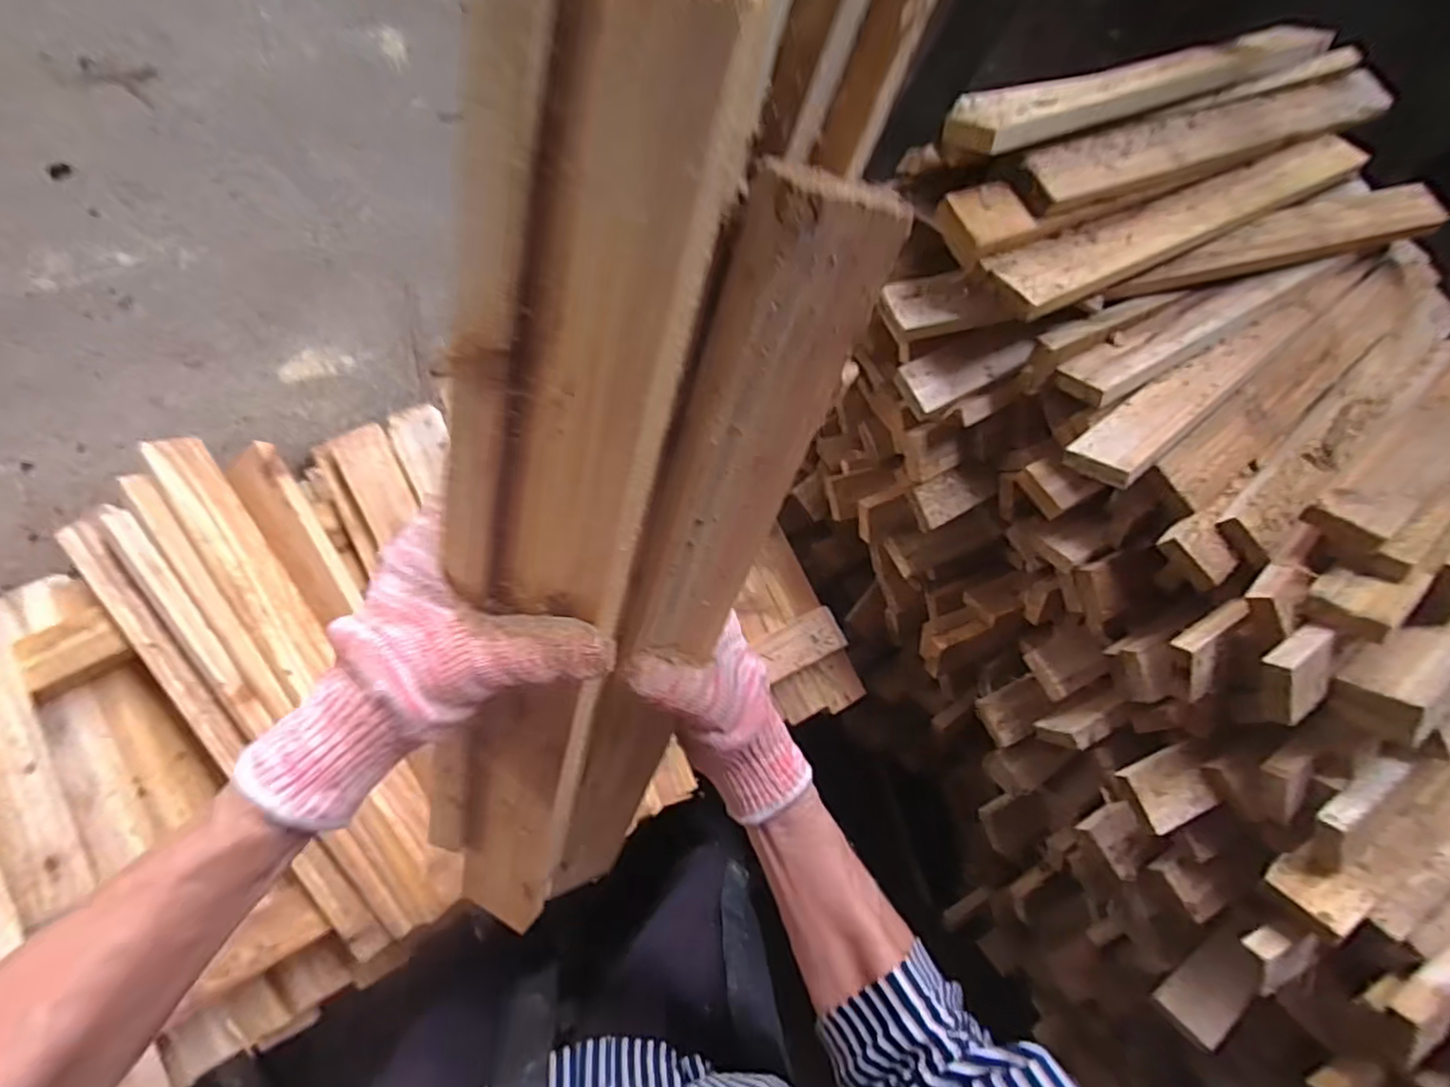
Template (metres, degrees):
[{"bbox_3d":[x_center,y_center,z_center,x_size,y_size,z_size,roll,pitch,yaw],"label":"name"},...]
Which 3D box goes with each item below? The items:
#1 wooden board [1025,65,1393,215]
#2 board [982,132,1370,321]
[{"bbox_3d":[0.508,-0.415,0.661,0.562,0.018,0.060,-24,89,-21],"label":"wooden board"},{"bbox_3d":[0.455,-0.319,0.640,0.502,0.018,0.061,-26,70,-19],"label":"board"}]

